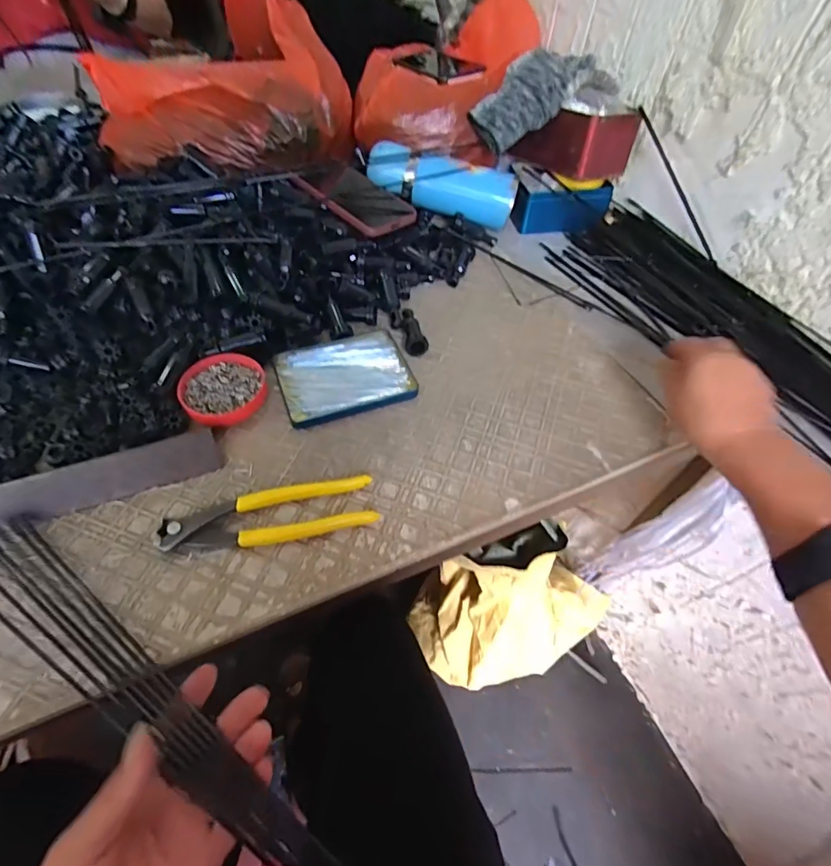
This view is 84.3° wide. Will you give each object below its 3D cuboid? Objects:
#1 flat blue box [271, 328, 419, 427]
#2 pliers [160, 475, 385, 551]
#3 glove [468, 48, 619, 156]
[{"bbox_3d":[-0.073,-0.060,0.467,0.127,0.011,0.100,-15,56,-16],"label":"flat blue box"},{"bbox_3d":[-0.115,0.067,0.370,0.161,0.020,0.044,-9,54,-11],"label":"pliers"},{"bbox_3d":[0.164,-0.437,0.603,0.175,0.081,0.084,-18,57,-17],"label":"glove"}]

